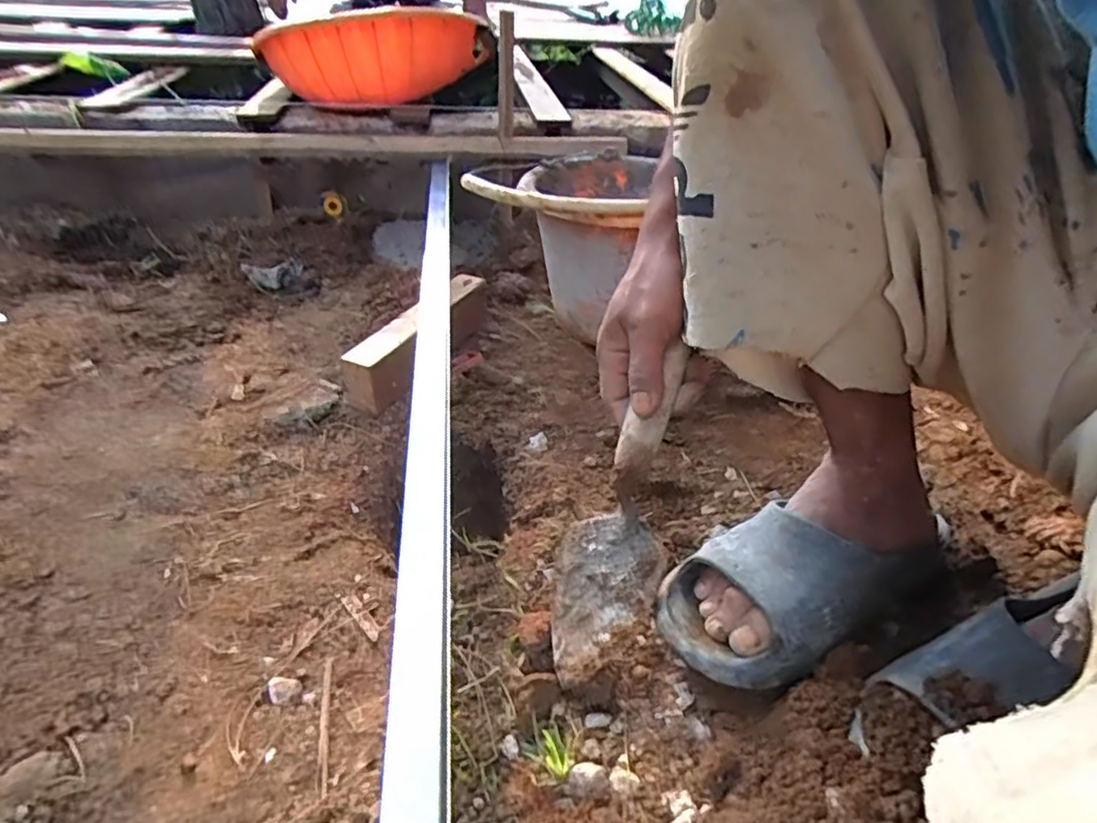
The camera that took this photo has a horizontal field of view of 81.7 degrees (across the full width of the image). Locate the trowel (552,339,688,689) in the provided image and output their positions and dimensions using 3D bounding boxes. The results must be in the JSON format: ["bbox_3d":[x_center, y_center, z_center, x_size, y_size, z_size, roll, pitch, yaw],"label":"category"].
[{"bbox_3d":[0.055,0.071,0.462,0.070,0.237,0.053,19,3,14],"label":"trowel"}]

